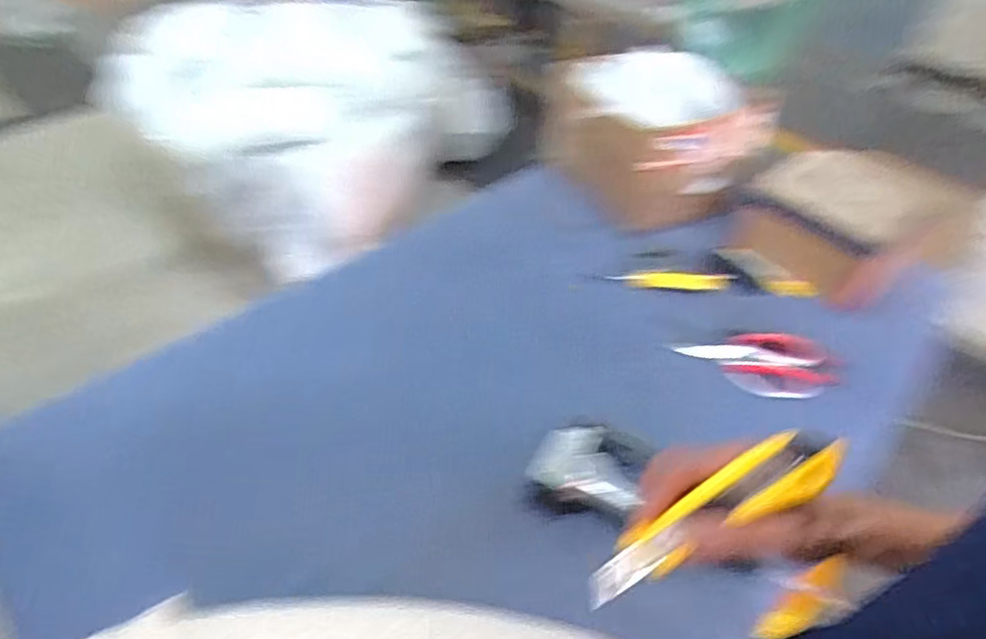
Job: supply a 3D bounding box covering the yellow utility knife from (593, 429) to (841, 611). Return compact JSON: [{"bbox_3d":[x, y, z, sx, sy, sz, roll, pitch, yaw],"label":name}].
[{"bbox_3d":[0.130,0.122,0.383,0.175,0.015,0.033,-39,43,16],"label":"yellow utility knife"}]

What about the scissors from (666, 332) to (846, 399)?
[{"bbox_3d":[0.369,0.064,0.855,0.219,0.024,0.093,2,63,8],"label":"scissors"}]

